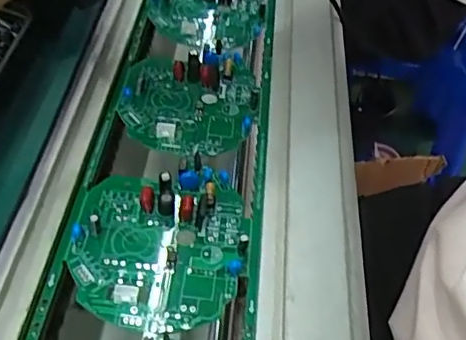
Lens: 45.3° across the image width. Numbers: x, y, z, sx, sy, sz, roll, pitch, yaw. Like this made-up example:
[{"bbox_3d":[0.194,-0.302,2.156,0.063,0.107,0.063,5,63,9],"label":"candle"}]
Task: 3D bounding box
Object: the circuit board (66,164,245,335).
[{"bbox_3d":[-0.035,0.033,0.265,0.080,0.015,0.085,2,48,-3],"label":"circuit board"}]

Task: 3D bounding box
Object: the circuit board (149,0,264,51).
[{"bbox_3d":[-0.017,-0.114,0.398,0.080,0.015,0.077,-3,49,-8],"label":"circuit board"}]

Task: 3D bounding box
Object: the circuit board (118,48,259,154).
[{"bbox_3d":[-0.026,-0.045,0.338,0.079,0.015,0.086,3,48,-3],"label":"circuit board"}]

